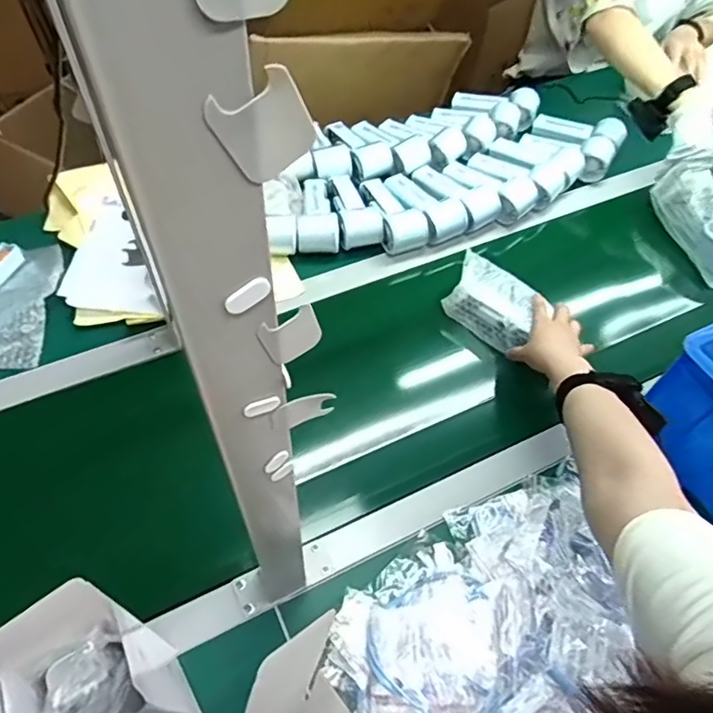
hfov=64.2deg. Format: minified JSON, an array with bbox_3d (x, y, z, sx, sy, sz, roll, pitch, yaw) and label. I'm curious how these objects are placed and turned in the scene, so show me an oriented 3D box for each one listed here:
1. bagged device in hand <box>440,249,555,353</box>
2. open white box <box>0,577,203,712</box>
[{"bbox_3d":[0.184,-0.073,0.771,0.121,0.069,0.070,32,60,17],"label":"bagged device in hand"},{"bbox_3d":[-0.193,0.251,0.431,0.085,0.214,0.100,-24,60,-19],"label":"open white box"}]

